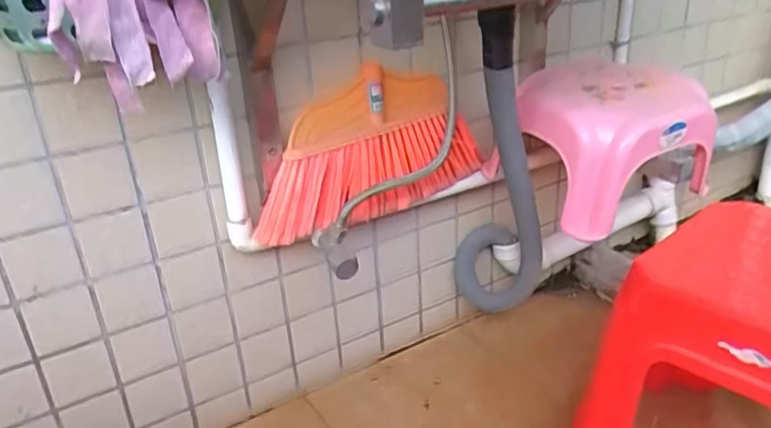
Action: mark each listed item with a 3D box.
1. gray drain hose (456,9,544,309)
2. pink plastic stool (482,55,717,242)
[{"bbox_3d":[0.166,-0.057,0.908,0.131,0.575,0.095,1,48,10],"label":"gray drain hose"},{"bbox_3d":[0.304,-0.111,0.885,0.229,0.184,0.219,-20,30,-28],"label":"pink plastic stool"}]

